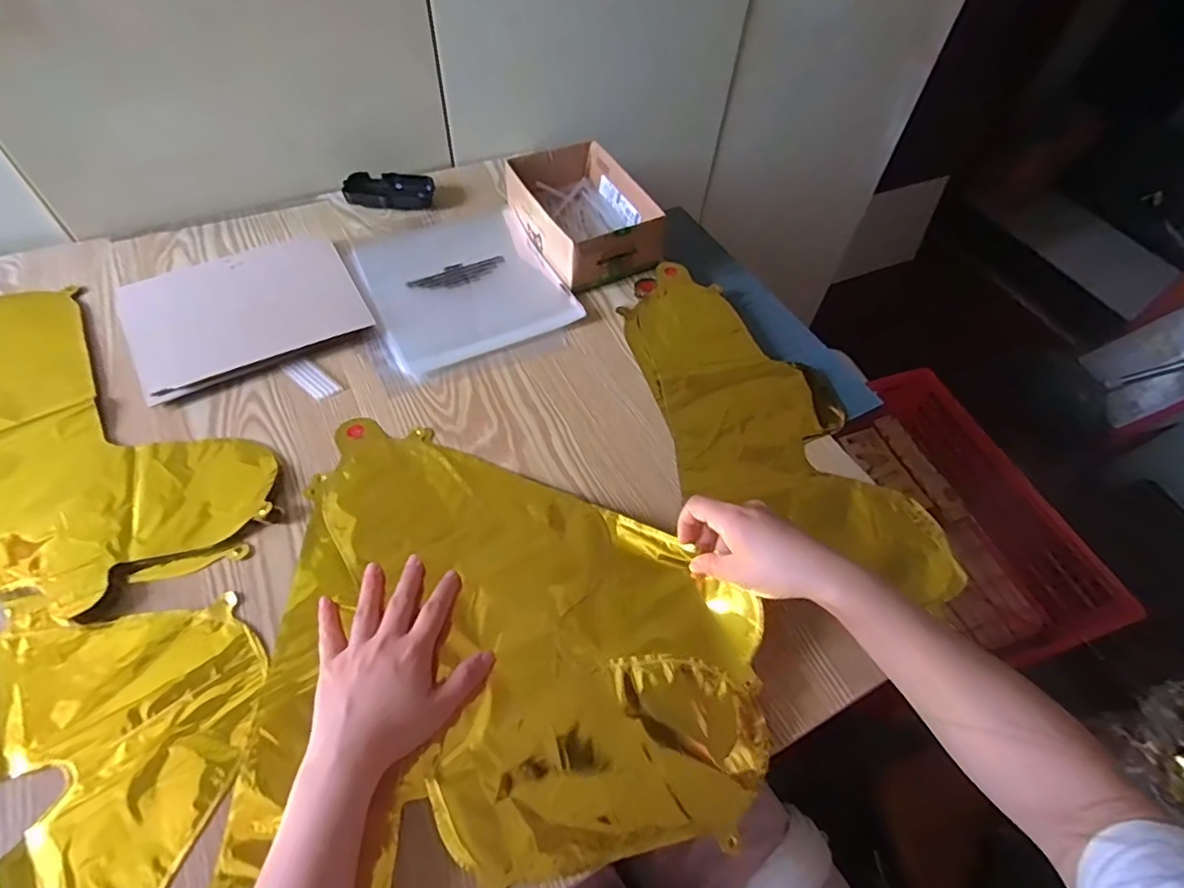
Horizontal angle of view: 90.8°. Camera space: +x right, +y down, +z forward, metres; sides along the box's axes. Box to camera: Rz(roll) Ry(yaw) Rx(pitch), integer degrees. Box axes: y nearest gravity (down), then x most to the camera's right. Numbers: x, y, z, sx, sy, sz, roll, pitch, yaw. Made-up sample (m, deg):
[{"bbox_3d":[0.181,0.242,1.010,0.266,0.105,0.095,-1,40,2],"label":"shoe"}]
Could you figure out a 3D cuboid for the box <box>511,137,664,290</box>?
[{"bbox_3d":[-0.009,-0.276,0.697,0.136,0.063,0.186,-24,59,-18],"label":"box"}]

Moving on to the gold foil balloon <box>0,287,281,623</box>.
[{"bbox_3d":[-0.483,-0.005,0.518,0.411,0.011,0.225,36,61,21],"label":"gold foil balloon"}]

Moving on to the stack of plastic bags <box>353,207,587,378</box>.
[{"bbox_3d":[-0.149,-0.192,0.666,0.203,0.015,0.233,-22,59,-17],"label":"stack of plastic bags"}]

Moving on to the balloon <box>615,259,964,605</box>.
[{"bbox_3d":[0.164,-0.035,0.586,0.186,0.025,0.421,-13,57,-11],"label":"balloon"}]

